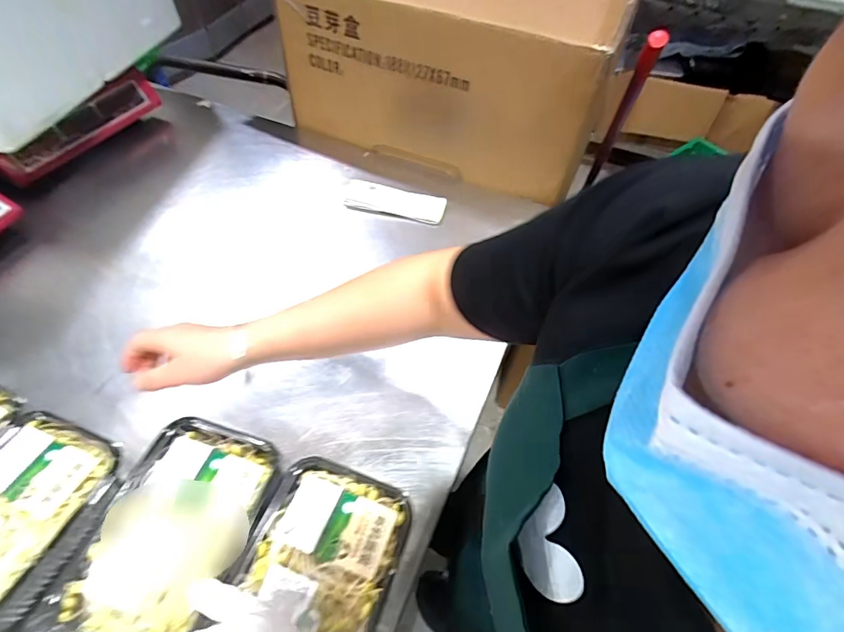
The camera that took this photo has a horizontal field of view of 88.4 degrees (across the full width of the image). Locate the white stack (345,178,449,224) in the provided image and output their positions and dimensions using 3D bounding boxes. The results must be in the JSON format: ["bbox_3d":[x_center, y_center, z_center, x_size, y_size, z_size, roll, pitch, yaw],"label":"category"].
[{"bbox_3d":[-0.047,-0.183,0.690,0.167,0.016,0.059,17,54,8],"label":"white stack"}]

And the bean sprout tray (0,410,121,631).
[{"bbox_3d":[-0.364,0.185,0.379,0.123,0.053,0.182,21,55,11],"label":"bean sprout tray"}]

